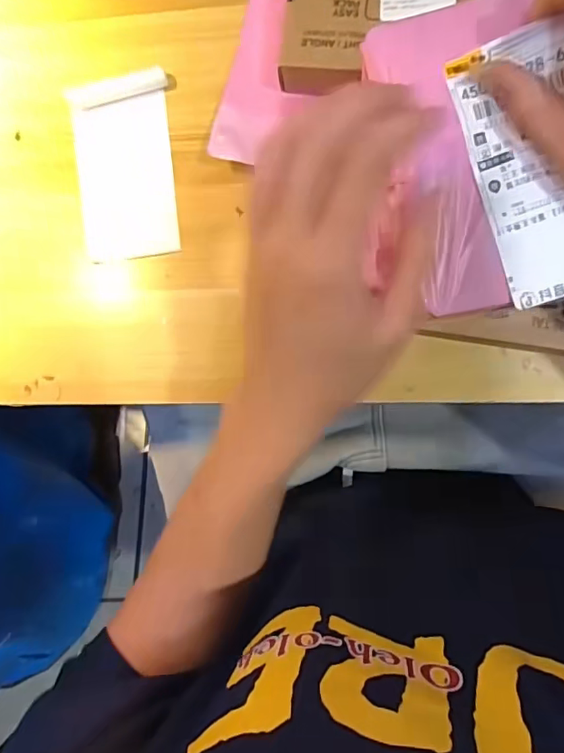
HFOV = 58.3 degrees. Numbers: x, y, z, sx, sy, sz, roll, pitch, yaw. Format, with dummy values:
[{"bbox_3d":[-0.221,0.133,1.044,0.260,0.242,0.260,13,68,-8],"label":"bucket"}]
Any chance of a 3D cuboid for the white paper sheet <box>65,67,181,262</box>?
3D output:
[{"bbox_3d":[-0.125,-0.163,0.397,0.075,0.010,0.137,-4,89,8],"label":"white paper sheet"}]

